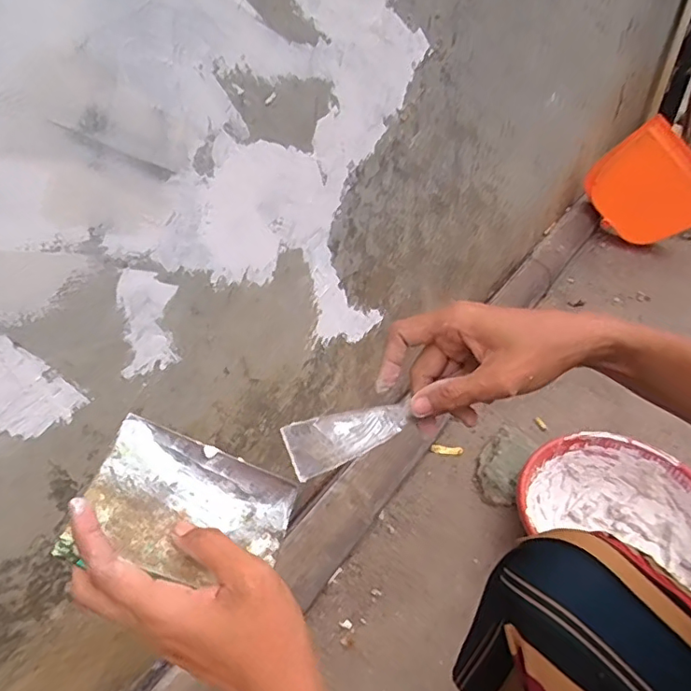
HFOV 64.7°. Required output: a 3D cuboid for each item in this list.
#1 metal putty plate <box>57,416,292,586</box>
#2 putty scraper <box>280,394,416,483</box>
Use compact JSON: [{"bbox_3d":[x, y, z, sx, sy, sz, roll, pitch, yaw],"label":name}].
[{"bbox_3d":[-0.092,0.099,0.327,0.115,0.004,0.084,26,51,-13],"label":"metal putty plate"},{"bbox_3d":[0.003,0.056,0.351,0.082,0.004,0.036,-17,59,-15],"label":"putty scraper"}]

